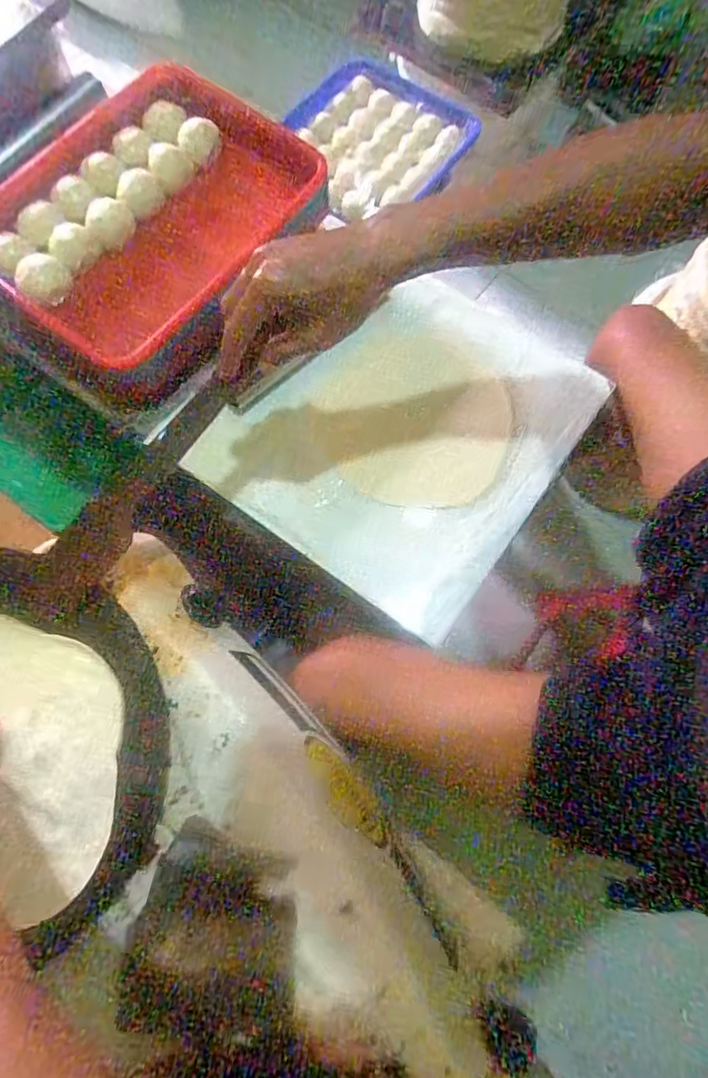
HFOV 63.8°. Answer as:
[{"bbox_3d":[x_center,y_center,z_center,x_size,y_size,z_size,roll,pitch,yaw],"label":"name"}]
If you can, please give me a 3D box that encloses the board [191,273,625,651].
[{"bbox_3d":[0.063,-0.133,0.660,0.335,0.029,0.387,35,75,9],"label":"board"}]

